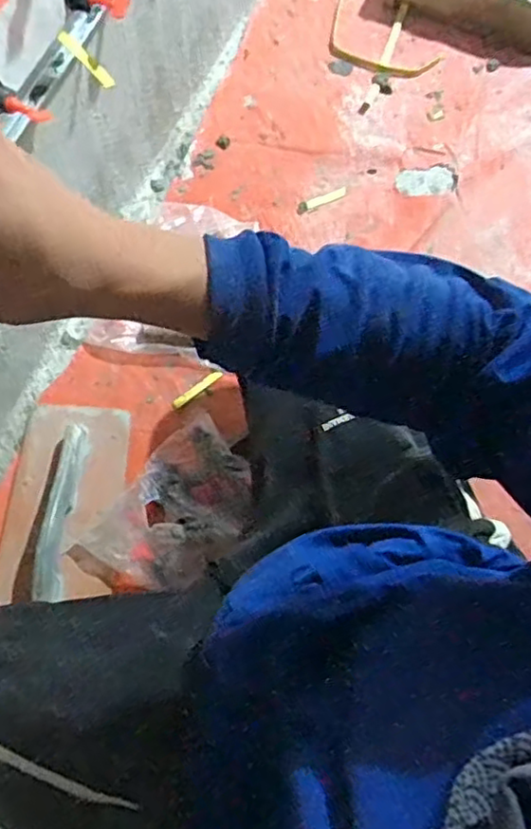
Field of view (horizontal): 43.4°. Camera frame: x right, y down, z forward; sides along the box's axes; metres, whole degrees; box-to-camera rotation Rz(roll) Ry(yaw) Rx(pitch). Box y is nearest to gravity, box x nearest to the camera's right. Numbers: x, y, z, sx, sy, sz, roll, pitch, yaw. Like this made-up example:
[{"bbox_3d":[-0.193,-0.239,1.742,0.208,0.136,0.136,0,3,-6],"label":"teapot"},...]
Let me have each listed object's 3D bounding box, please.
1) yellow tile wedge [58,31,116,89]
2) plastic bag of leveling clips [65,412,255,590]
[{"bbox_3d":[-0.178,-0.354,0.667,0.065,0.016,0.013,42,73,-18],"label":"yellow tile wedge"},{"bbox_3d":[-0.104,0.114,0.838,0.161,0.065,0.222,35,74,11],"label":"plastic bag of leveling clips"}]

